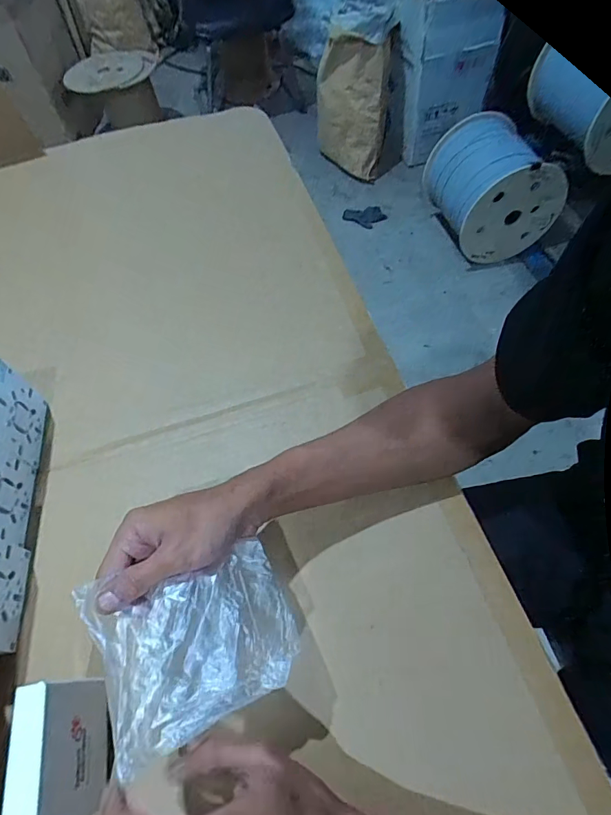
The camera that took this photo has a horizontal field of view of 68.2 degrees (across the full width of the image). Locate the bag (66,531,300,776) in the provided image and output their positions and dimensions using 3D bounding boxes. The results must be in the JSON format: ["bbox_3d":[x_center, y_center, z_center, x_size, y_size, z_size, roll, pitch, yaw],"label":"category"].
[{"bbox_3d":[-0.075,0.156,0.311,0.128,0.028,0.107,-23,60,-10],"label":"bag"}]

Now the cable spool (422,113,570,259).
[{"bbox_3d":[0.642,-0.782,1.574,0.341,0.313,0.414,-11,59,-3],"label":"cable spool"}]

